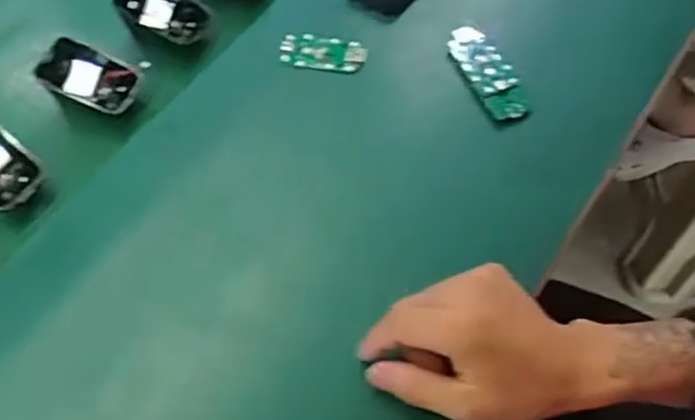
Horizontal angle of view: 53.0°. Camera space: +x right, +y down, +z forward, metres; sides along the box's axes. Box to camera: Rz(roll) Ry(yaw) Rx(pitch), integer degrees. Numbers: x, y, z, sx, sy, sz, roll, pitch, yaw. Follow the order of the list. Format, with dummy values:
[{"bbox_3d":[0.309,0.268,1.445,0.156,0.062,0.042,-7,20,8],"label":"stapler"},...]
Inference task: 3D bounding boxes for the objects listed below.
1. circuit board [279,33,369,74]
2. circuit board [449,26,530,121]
[{"bbox_3d":[-0.019,-0.125,0.554,0.067,0.005,0.031,8,61,6],"label":"circuit board"},{"bbox_3d":[0.108,-0.106,0.534,0.034,0.011,0.085,-22,63,-11],"label":"circuit board"}]

